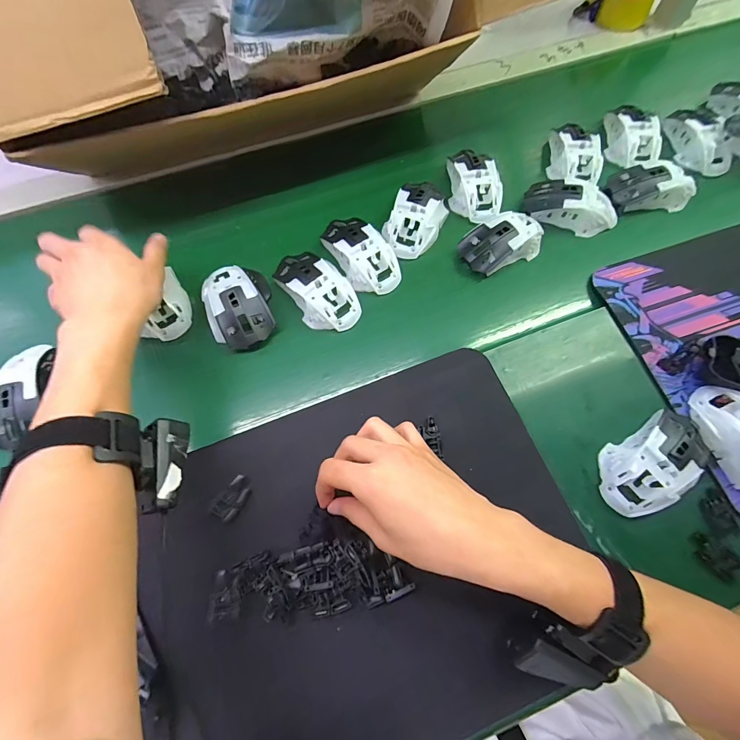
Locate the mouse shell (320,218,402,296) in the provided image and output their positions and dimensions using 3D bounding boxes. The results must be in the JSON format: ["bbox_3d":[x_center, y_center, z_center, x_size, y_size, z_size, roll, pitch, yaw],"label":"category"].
[{"bbox_3d":[-0.009,-0.142,0.441,0.065,0.036,0.114,-30,71,-10],"label":"mouse shell"}]

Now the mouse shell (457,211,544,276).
[{"bbox_3d":[0.161,-0.159,0.444,0.107,0.037,0.063,-22,70,-8],"label":"mouse shell"}]

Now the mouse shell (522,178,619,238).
[{"bbox_3d":[0.255,-0.211,0.461,0.111,0.034,0.052,27,71,11],"label":"mouse shell"}]

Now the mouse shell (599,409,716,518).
[{"bbox_3d":[0.271,0.085,0.345,0.114,0.037,0.063,-27,71,-9],"label":"mouse shell"}]

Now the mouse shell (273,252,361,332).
[{"bbox_3d":[-0.060,-0.095,0.422,0.067,0.033,0.113,-34,72,-12],"label":"mouse shell"}]

